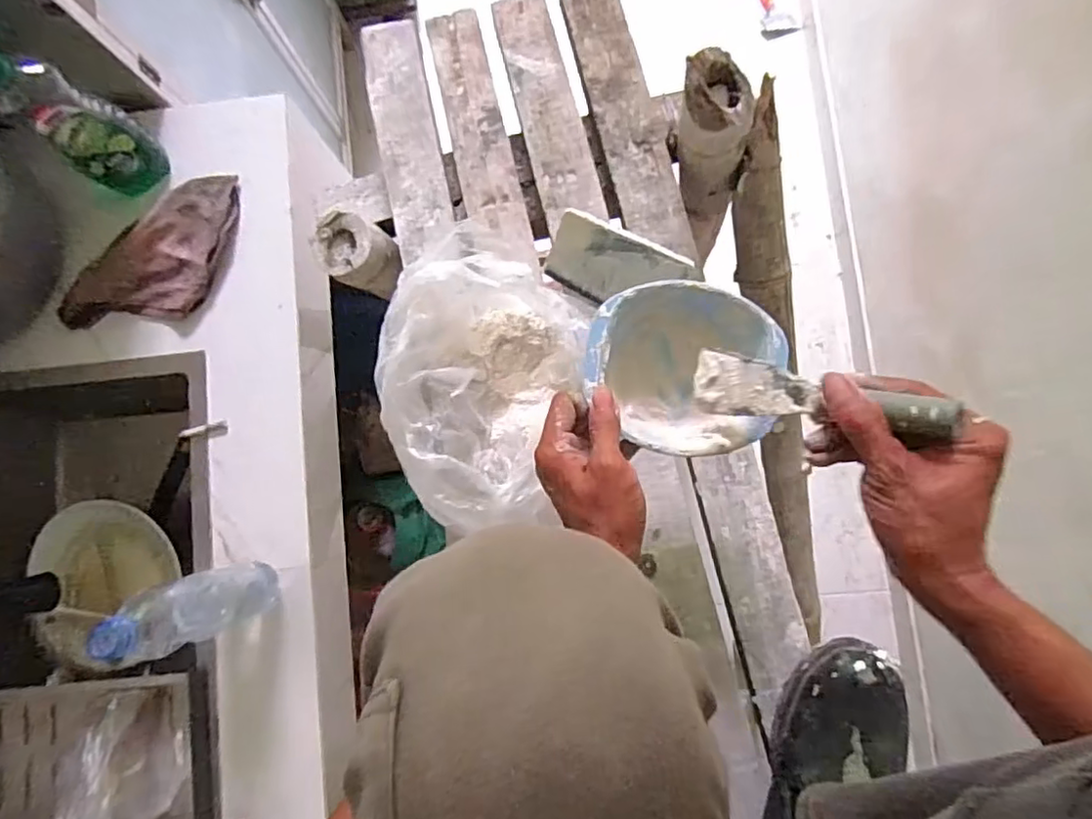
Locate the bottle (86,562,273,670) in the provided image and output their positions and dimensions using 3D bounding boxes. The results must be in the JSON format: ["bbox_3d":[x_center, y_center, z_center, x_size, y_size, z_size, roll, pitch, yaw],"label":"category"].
[{"bbox_3d":[-0.348,0.200,0.641,0.056,0.251,0.064,-17,83,1],"label":"bottle"}]

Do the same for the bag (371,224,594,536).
[{"bbox_3d":[-0.055,-0.034,0.568,0.188,0.092,0.273,5,84,3],"label":"bag"}]

